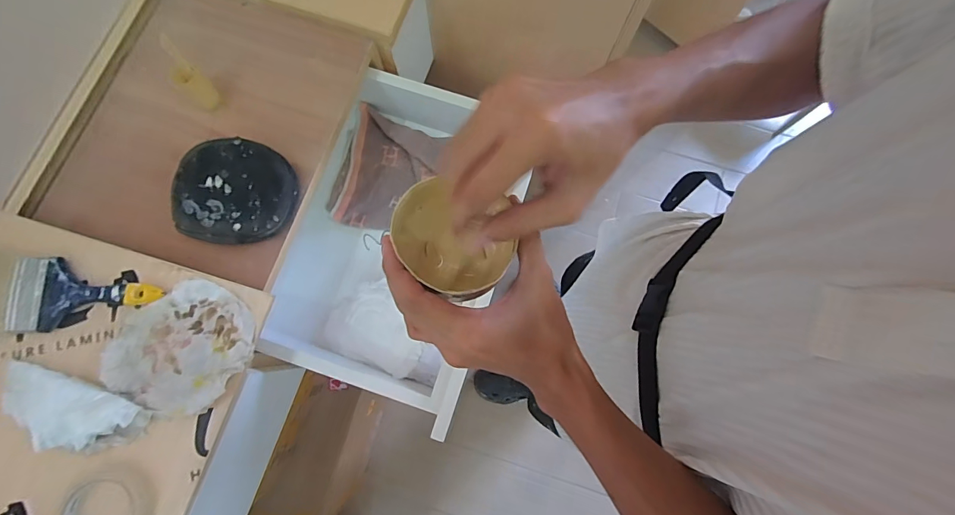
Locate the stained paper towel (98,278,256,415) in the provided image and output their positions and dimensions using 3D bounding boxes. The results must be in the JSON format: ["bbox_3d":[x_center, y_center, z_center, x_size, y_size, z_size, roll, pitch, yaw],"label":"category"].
[{"bbox_3d":[-0.381,0.113,0.524,0.157,0.029,0.158,26,80,5],"label":"stained paper towel"}]

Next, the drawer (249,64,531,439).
[{"bbox_3d":[-0.145,-0.035,0.710,0.374,0.142,0.536,15,79,3],"label":"drawer"}]

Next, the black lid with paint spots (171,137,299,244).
[{"bbox_3d":[-0.348,-0.094,0.592,0.170,0.041,0.152,7,78,2],"label":"black lid with paint spots"}]

